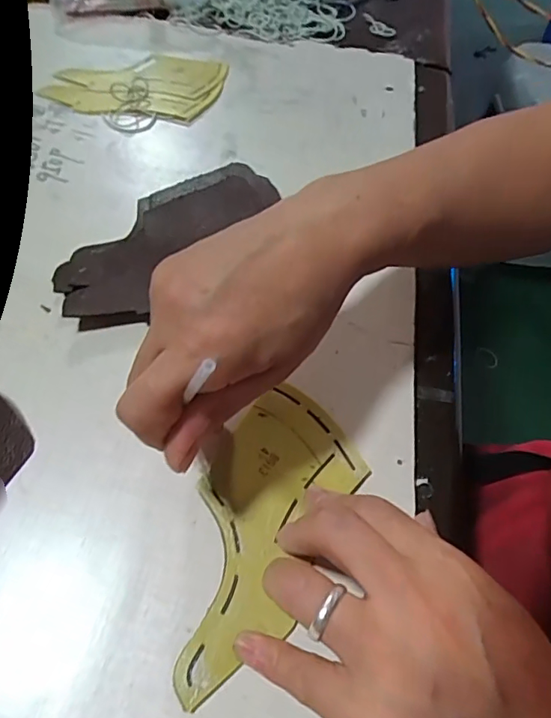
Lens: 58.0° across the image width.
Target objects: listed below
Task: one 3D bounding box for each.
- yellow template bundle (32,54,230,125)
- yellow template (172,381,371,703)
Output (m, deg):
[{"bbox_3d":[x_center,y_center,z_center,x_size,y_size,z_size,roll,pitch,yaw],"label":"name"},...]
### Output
[{"bbox_3d":[-0.124,-0.255,0.451,0.146,0.010,0.110,9,57,2],"label":"yellow template bundle"},{"bbox_3d":[-0.005,0.082,0.244,0.072,0.004,0.147,18,59,8],"label":"yellow template"}]

